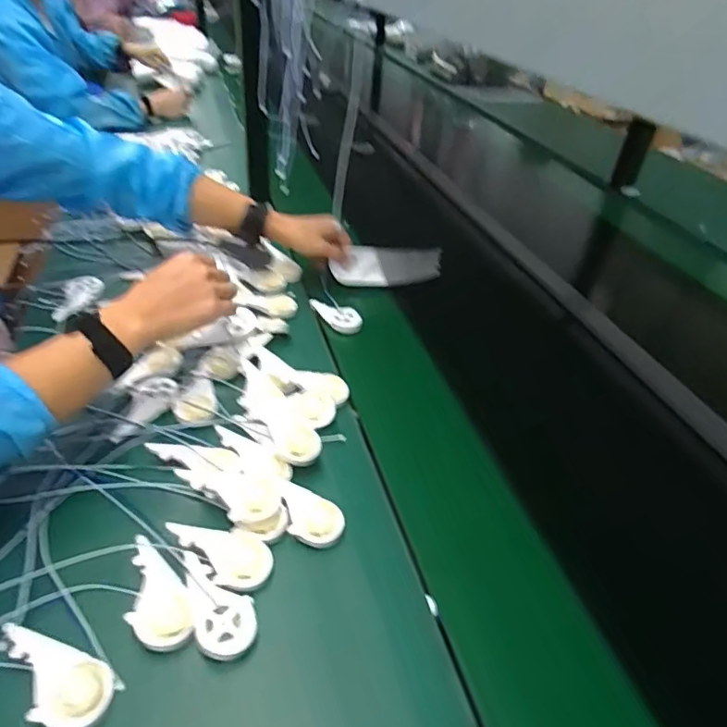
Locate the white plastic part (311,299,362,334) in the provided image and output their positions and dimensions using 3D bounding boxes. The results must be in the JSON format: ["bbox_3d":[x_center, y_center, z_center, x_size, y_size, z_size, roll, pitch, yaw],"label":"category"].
[{"bbox_3d":[-0.046,-0.073,0.784,0.097,0.021,0.042,23,42,22],"label":"white plastic part"}]

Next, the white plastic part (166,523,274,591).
[{"bbox_3d":[-0.126,0.163,0.462,0.094,0.007,0.048,27,42,5],"label":"white plastic part"}]

